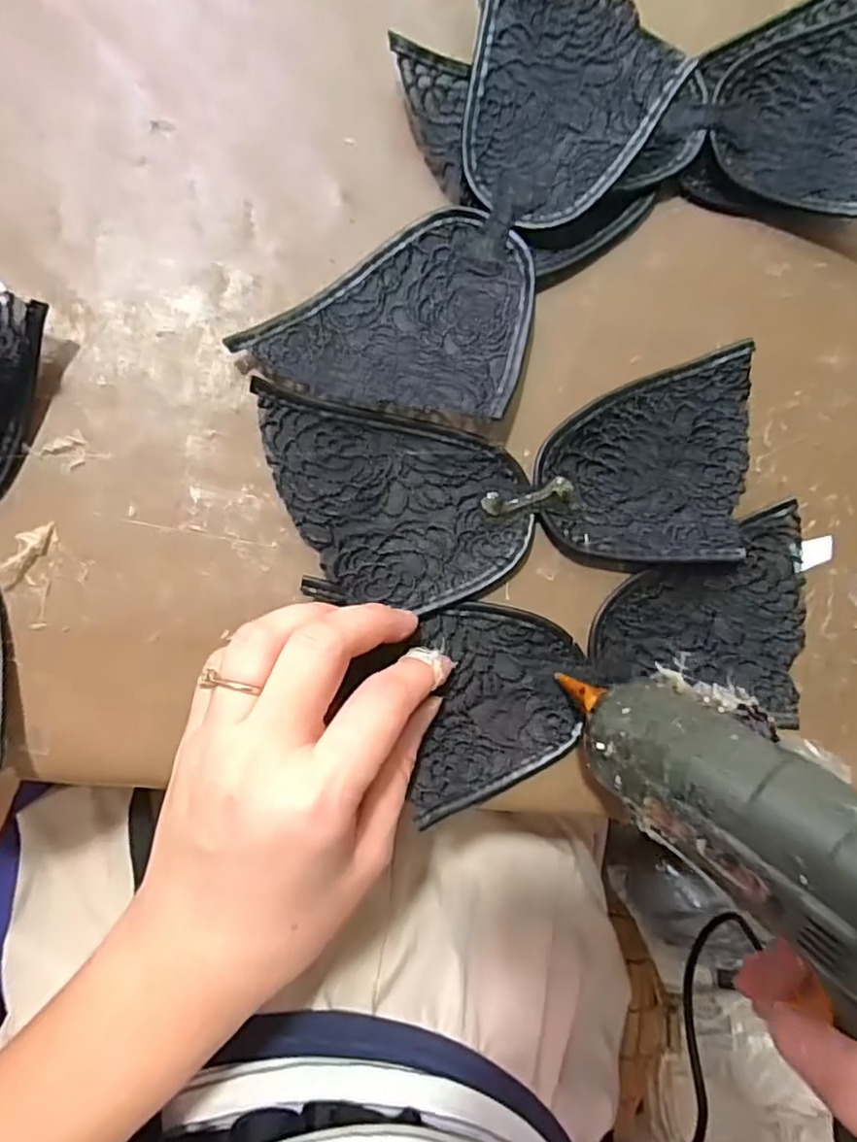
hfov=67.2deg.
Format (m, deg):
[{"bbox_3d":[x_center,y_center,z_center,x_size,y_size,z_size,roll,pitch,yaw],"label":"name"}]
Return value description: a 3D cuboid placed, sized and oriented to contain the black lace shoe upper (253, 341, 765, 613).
[{"bbox_3d":[0.042,-0.037,0.266,0.201,0.012,0.085,-7,89,-9],"label":"black lace shoe upper"}]

